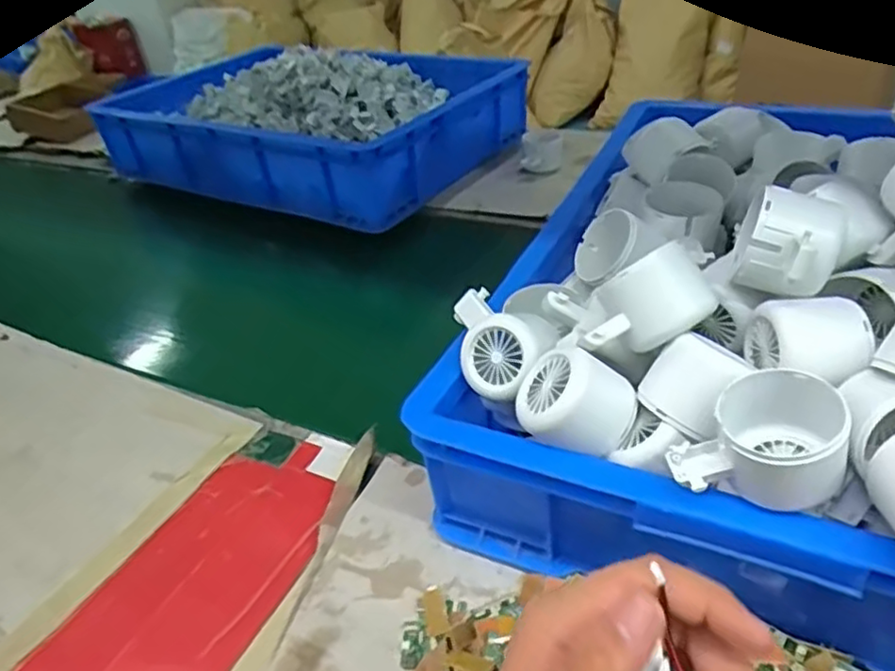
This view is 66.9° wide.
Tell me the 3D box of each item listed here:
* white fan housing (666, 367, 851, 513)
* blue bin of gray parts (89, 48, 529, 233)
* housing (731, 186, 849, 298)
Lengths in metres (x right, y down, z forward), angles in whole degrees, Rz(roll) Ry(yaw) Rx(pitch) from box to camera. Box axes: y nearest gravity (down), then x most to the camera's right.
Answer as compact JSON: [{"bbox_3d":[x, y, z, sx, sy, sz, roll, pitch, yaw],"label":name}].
[{"bbox_3d":[0.155,0.051,0.339,0.077,0.048,0.053,4,38,15],"label":"white fan housing"},{"bbox_3d":[-0.195,-0.328,1.013,0.530,0.135,0.421,13,41,25],"label":"blue bin of gray parts"},{"bbox_3d":[0.188,-0.047,0.375,0.051,0.048,0.057,15,42,26],"label":"housing"}]

